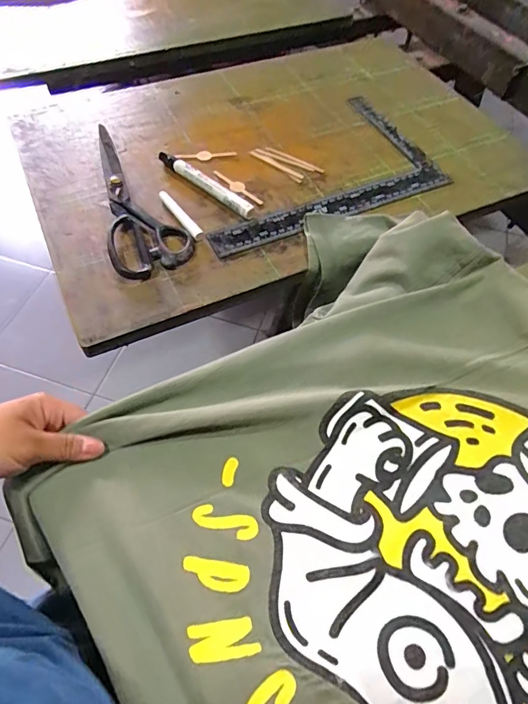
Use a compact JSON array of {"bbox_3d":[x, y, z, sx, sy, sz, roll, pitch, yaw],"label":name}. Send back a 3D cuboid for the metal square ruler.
[{"bbox_3d":[0.050,-0.221,0.540,0.311,0.005,0.191,-23,59,-17],"label":"metal square ruler"}]

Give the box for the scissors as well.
[{"bbox_3d":[-0.142,-0.171,0.489,0.079,0.020,0.227,-17,58,-13],"label":"scissors"}]

